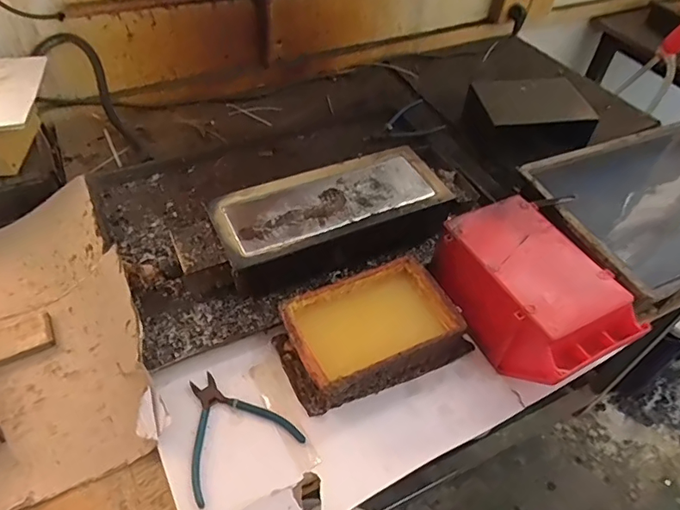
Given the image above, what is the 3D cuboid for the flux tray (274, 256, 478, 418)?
[{"bbox_3d":[0.038,0.095,0.626,0.223,0.064,0.137,-19,53,-19],"label":"flux tray"}]

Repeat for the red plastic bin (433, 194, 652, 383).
[{"bbox_3d":[0.241,0.051,0.637,0.163,0.111,0.232,-20,53,-20],"label":"red plastic bin"}]

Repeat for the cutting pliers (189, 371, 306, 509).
[{"bbox_3d":[-0.129,0.193,0.574,0.126,0.006,0.133,-25,55,-23],"label":"cutting pliers"}]

